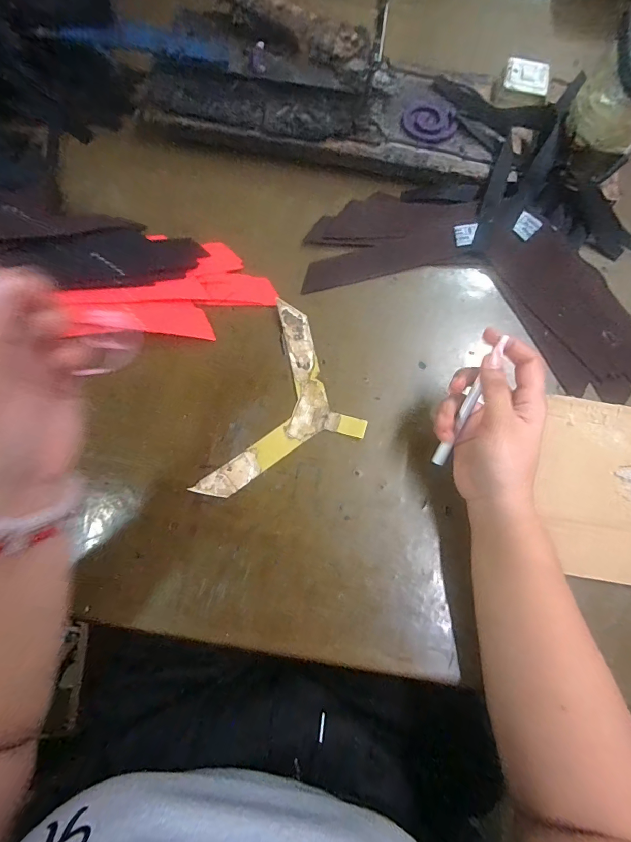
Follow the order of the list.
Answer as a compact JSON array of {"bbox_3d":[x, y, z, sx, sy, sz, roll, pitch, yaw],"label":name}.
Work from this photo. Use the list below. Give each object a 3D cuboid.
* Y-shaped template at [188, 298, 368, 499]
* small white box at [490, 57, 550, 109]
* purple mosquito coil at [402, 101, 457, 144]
[{"bbox_3d":[-0.014,-0.006,0.355,0.117,0.010,0.193,21,75,6],"label":"Y-shaped template"},{"bbox_3d":[0.227,-0.372,0.422,0.053,0.021,0.049,8,74,2],"label":"small white box"},{"bbox_3d":[0.124,-0.324,0.412,0.056,0.004,0.054,0,74,-1],"label":"purple mosquito coil"}]

